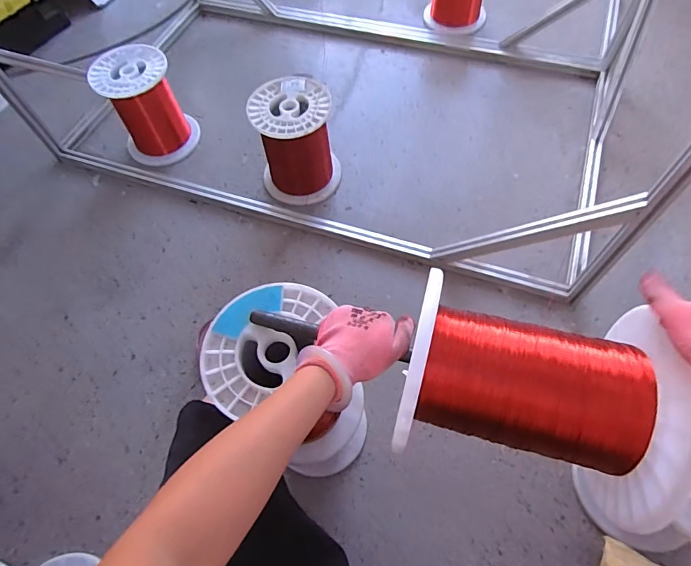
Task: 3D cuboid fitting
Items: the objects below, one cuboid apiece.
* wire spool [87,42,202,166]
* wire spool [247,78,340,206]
[{"bbox_3d":[-0.553,-0.488,1.210,0.207,0.234,0.195,-1,62,2],"label":"wire spool"},{"bbox_3d":[-0.125,-0.359,1.119,0.204,0.230,0.213,-1,62,2],"label":"wire spool"}]

